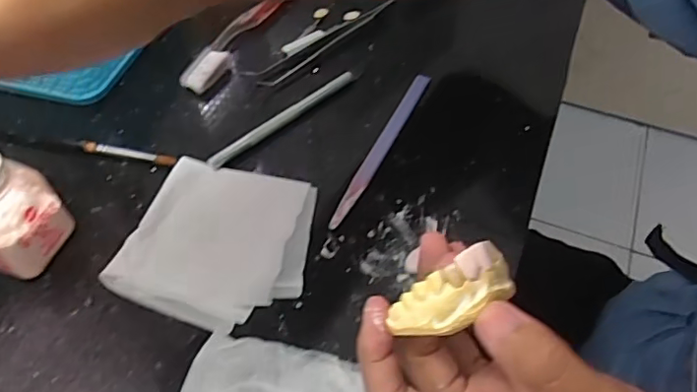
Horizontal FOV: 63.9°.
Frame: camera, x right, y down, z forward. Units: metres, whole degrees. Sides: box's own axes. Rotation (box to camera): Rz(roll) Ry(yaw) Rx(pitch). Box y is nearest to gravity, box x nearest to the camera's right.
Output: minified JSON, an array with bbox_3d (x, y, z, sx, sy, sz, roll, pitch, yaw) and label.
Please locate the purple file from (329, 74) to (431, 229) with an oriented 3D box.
[{"bbox_3d":[0.023,-0.032,0.349,0.011,0.005,0.137,21,56,14],"label":"purple file"}]

